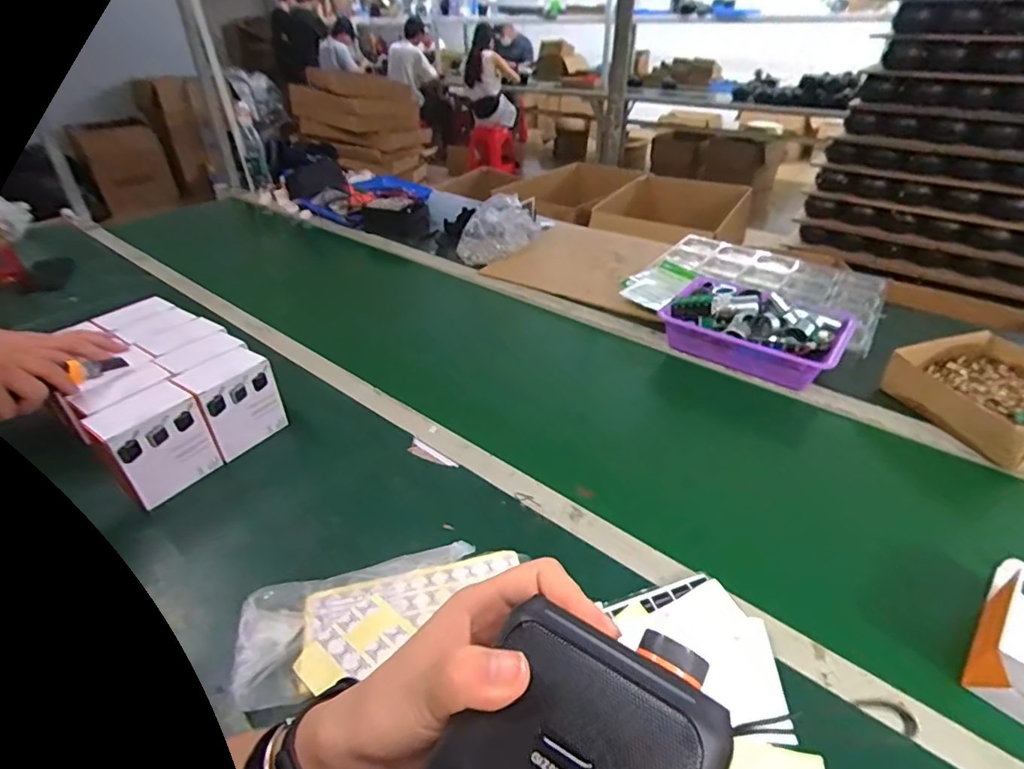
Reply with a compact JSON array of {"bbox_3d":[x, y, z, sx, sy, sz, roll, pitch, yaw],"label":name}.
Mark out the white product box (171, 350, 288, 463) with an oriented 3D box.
[{"bbox_3d":[-0.375,0.025,0.708,0.055,0.110,0.101,26,42,31],"label":"white product box"}]

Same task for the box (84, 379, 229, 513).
[{"bbox_3d":[-0.435,0.074,0.636,0.063,0.114,0.108,22,40,28],"label":"box"}]

